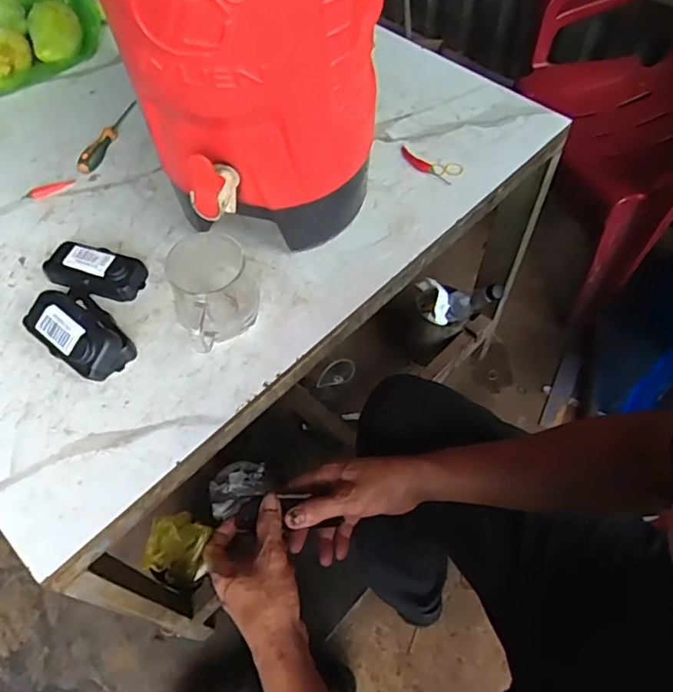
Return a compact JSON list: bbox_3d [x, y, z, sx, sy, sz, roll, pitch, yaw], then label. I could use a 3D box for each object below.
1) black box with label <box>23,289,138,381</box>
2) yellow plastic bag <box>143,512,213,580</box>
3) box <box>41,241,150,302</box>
[{"bbox_3d":[-0.258,-0.015,0.564,0.108,0.043,0.067,37,66,21],"label":"black box with label"},{"bbox_3d":[-0.250,0.312,0.879,0.083,0.065,0.095,16,60,12],"label":"yellow plastic bag"},{"bbox_3d":[-0.264,-0.083,0.615,0.105,0.029,0.049,10,59,9],"label":"box"}]

